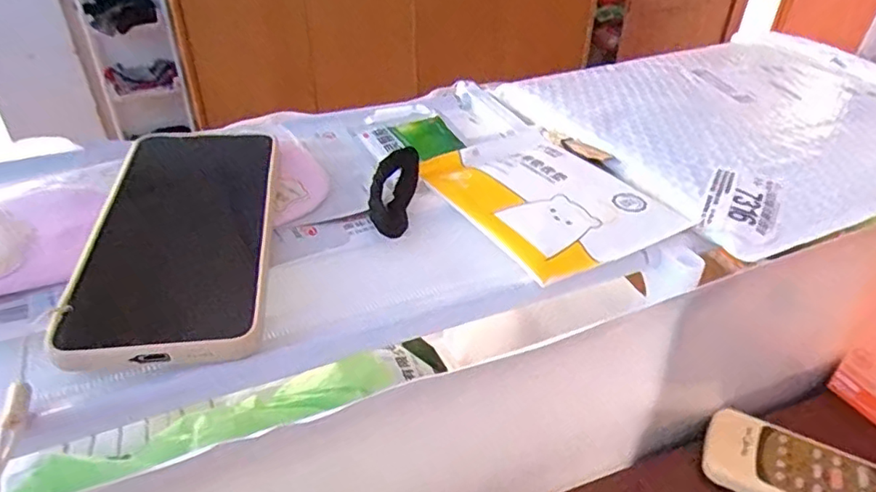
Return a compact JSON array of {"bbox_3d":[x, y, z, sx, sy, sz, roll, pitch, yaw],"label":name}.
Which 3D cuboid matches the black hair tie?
[{"bbox_3d":[-0.025,-0.031,0.327,0.023,0.014,0.075,4,36,4],"label":"black hair tie"}]

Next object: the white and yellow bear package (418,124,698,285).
[{"bbox_3d":[0.057,-0.030,0.334,0.092,0.012,0.138,-18,41,-24],"label":"white and yellow bear package"}]

